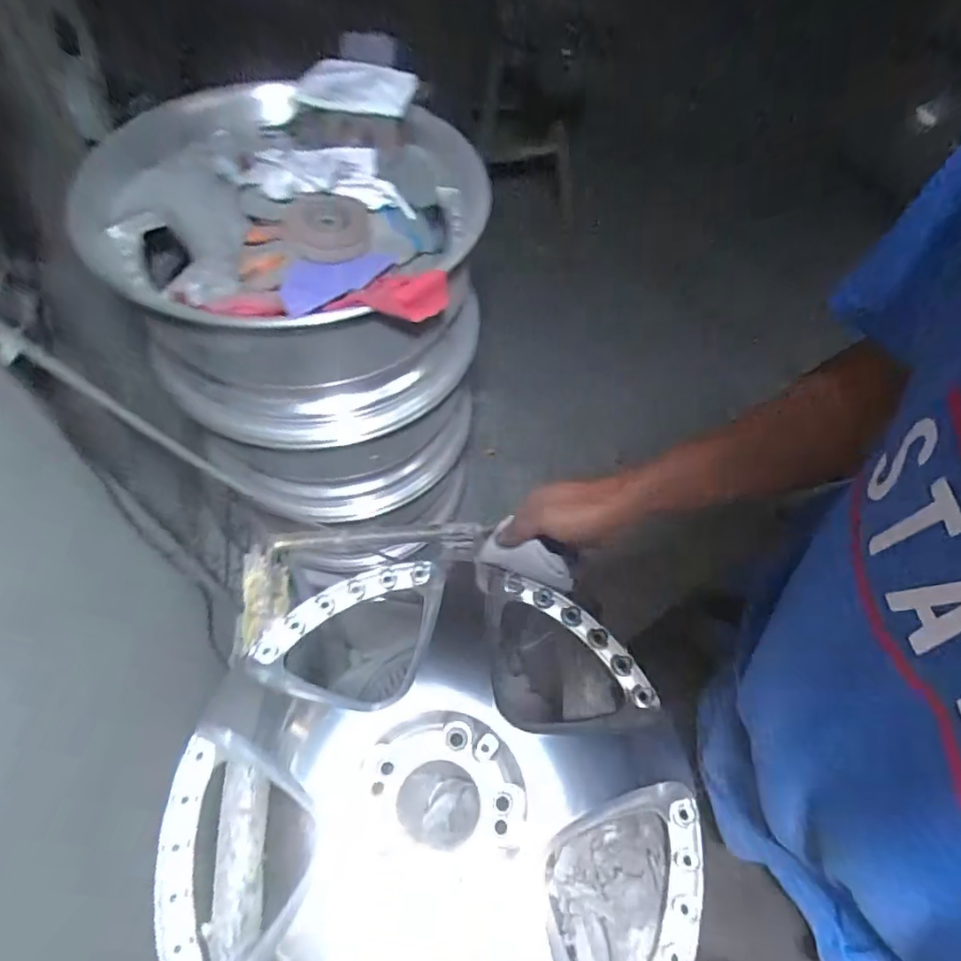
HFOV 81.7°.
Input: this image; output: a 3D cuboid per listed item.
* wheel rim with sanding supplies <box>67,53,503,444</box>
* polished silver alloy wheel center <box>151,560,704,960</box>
[{"bbox_3d":[-0.234,-0.292,0.770,0.472,0.275,0.401,-9,61,-10],"label":"wheel rim with sanding supplies"},{"bbox_3d":[-0.036,0.279,0.472,0.410,0.092,0.408,2,59,-3],"label":"polished silver alloy wheel center"}]

